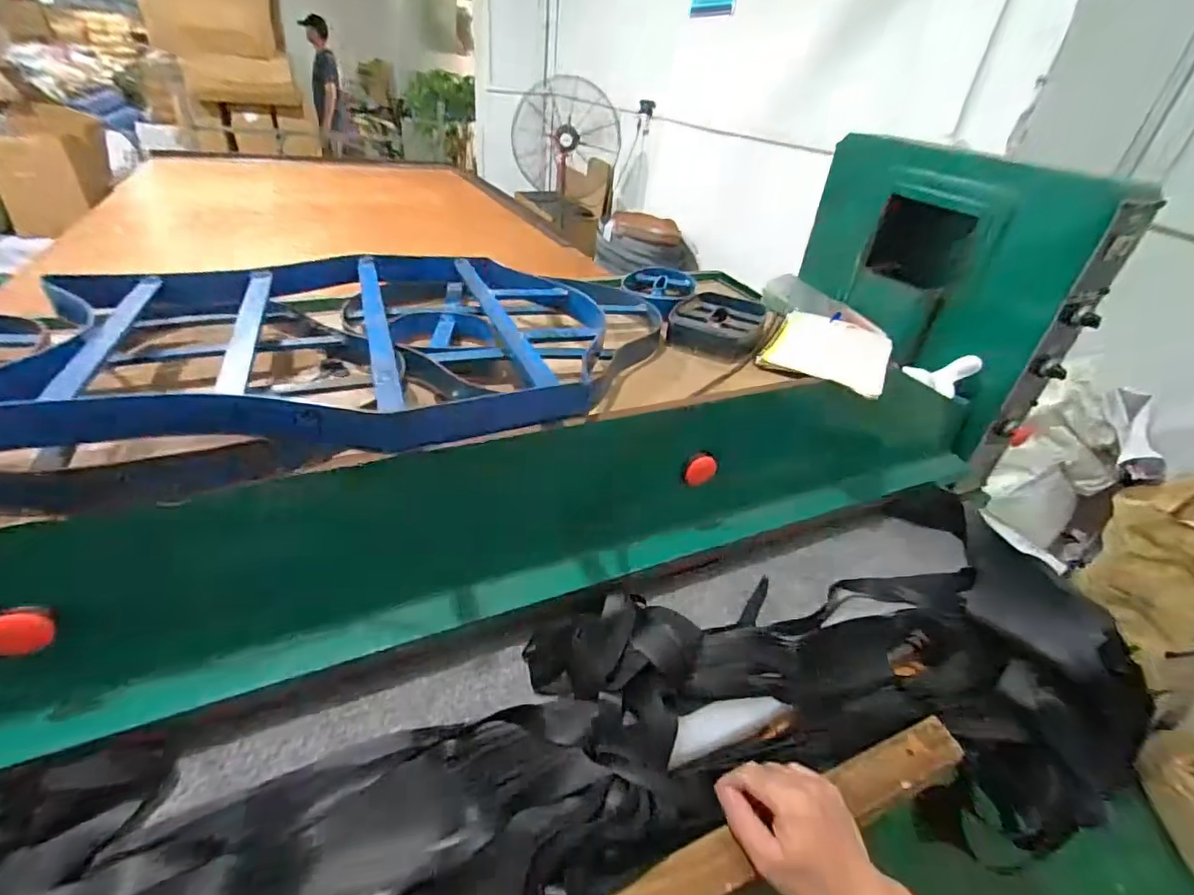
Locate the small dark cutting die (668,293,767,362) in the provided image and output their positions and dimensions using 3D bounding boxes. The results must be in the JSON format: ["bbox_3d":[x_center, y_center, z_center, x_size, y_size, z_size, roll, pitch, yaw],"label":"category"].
[{"bbox_3d":[0.160,-0.166,0.732,0.113,0.034,0.149,16,34,14],"label":"small dark cutting die"}]

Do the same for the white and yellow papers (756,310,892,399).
[{"bbox_3d":[0.303,-0.129,0.716,0.144,0.019,0.216,21,36,21],"label":"white and yellow papers"}]

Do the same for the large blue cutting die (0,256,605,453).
[{"bbox_3d":[-0.258,-0.124,0.568,0.518,0.057,0.375,-5,35,-17],"label":"large blue cutting die"}]

